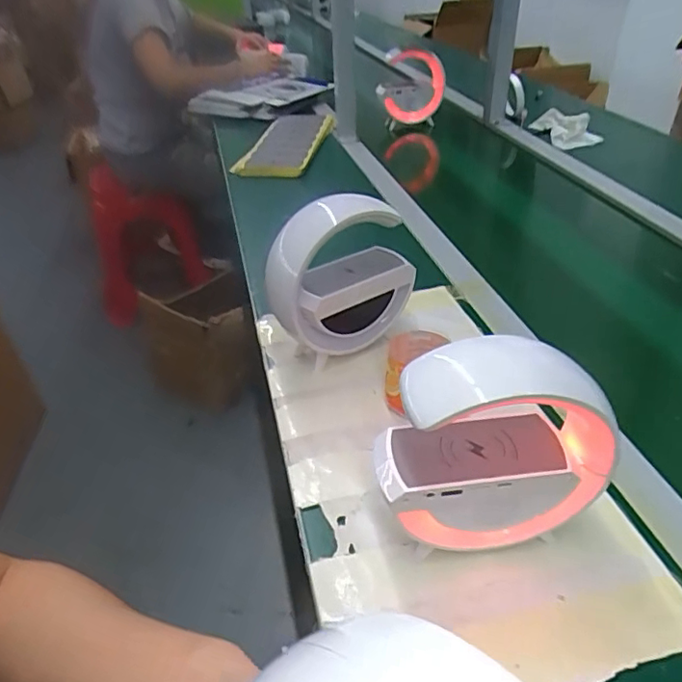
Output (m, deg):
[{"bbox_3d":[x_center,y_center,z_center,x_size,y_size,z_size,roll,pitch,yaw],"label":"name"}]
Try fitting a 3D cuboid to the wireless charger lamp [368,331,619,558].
[{"bbox_3d":[0.096,0.078,0.370,0.142,0.153,0.061,-8,37,-8],"label":"wireless charger lamp"}]

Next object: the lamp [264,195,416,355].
[{"bbox_3d":[-0.010,-0.063,0.574,0.137,0.155,0.099,-24,42,-27],"label":"lamp"}]

